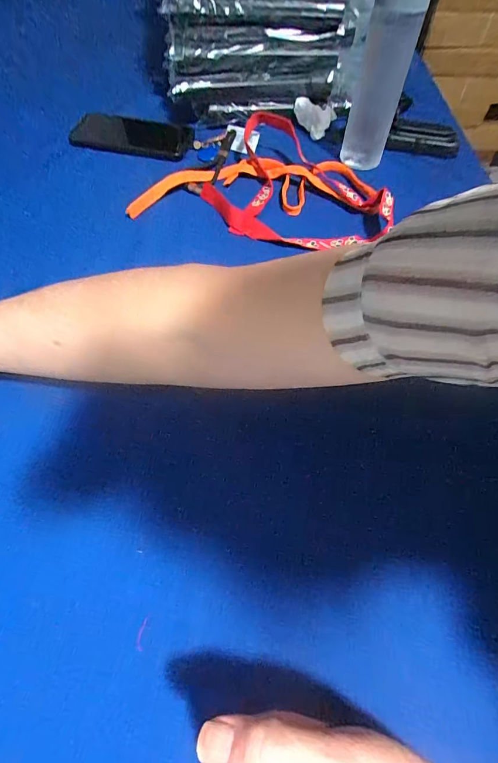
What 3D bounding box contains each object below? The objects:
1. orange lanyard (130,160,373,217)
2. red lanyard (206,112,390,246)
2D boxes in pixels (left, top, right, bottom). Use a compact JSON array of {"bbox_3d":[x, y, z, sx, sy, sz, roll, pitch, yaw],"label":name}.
[{"bbox_3d":[0.005,-0.254,0.497,0.307,0.030,0.099,-2,58,-3],"label":"orange lanyard"},{"bbox_3d":[0.052,-0.254,0.485,0.219,0.049,0.242,-8,59,-7],"label":"red lanyard"}]

